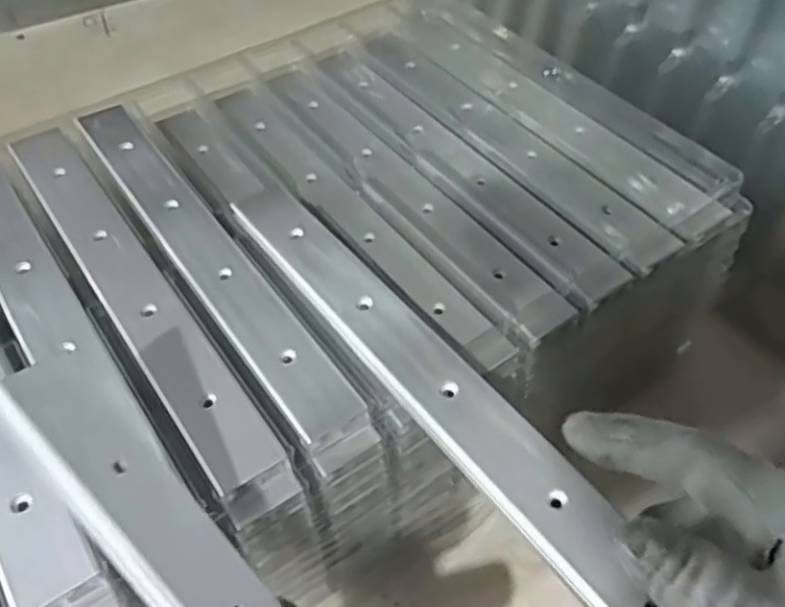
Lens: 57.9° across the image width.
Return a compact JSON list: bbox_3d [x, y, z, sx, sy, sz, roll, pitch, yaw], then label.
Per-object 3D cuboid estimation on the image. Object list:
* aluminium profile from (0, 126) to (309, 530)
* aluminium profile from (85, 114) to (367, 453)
[{"bbox_3d":[-0.125,-0.005,0.341,0.031,0.019,0.255,-30,57,-22],"label":"aluminium profile"},{"bbox_3d":[-0.094,-0.030,0.356,0.033,0.008,0.246,-29,56,-21],"label":"aluminium profile"}]

